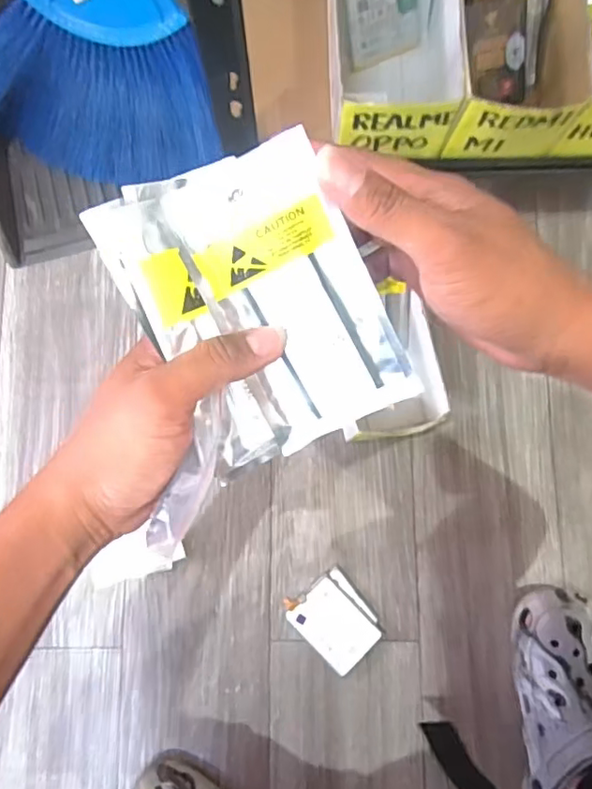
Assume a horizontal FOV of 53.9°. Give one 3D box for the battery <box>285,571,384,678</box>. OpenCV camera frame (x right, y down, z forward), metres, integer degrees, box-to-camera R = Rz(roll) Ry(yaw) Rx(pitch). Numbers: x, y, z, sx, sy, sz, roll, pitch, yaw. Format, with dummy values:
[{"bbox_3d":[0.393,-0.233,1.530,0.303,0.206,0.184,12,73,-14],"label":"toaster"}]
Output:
[{"bbox_3d":[0.037,0.232,0.590,0.059,0.005,0.088,-43,84,-6],"label":"battery"}]

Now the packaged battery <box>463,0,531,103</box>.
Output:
[{"bbox_3d":[0.170,-0.298,0.486,0.064,0.008,0.101,-16,124,-8],"label":"packaged battery"}]

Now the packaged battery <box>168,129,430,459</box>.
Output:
[{"bbox_3d":[0.002,-0.045,0.281,0.075,0.005,0.138,-25,109,2],"label":"packaged battery"}]

